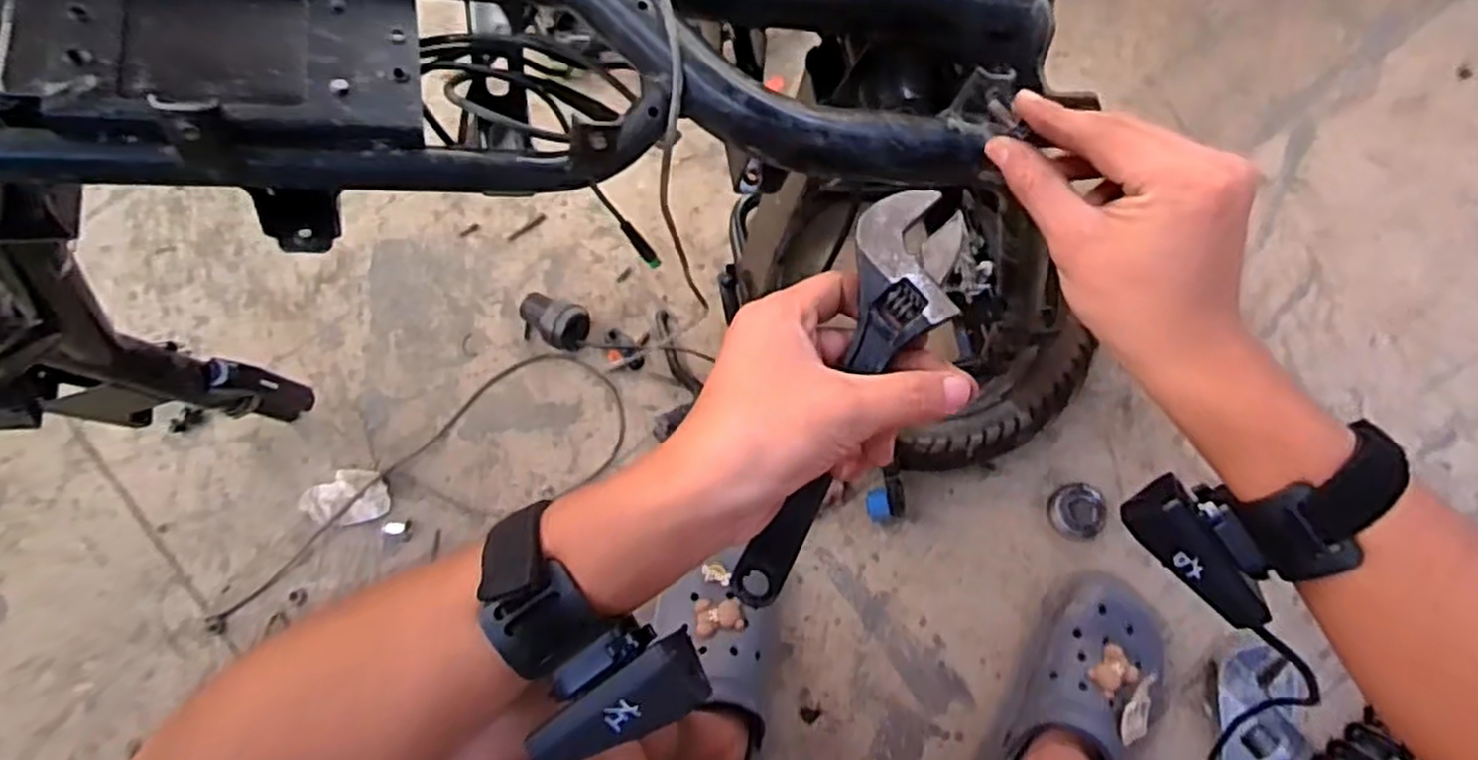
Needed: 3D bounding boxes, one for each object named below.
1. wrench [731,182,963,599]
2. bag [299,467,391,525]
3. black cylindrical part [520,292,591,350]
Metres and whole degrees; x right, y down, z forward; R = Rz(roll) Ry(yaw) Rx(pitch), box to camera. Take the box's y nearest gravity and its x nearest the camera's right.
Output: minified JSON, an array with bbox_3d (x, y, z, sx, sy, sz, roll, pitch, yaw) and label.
[{"bbox_3d":[0.045,0.017,0.334,0.045,0.011,0.197,23,105,8],"label":"wrench"},{"bbox_3d":[-0.402,0.122,0.786,0.087,0.026,0.054,-7,75,0],"label":"bag"},{"bbox_3d":[-0.200,-0.063,0.815,0.073,0.049,0.050,22,77,7],"label":"black cylindrical part"}]

